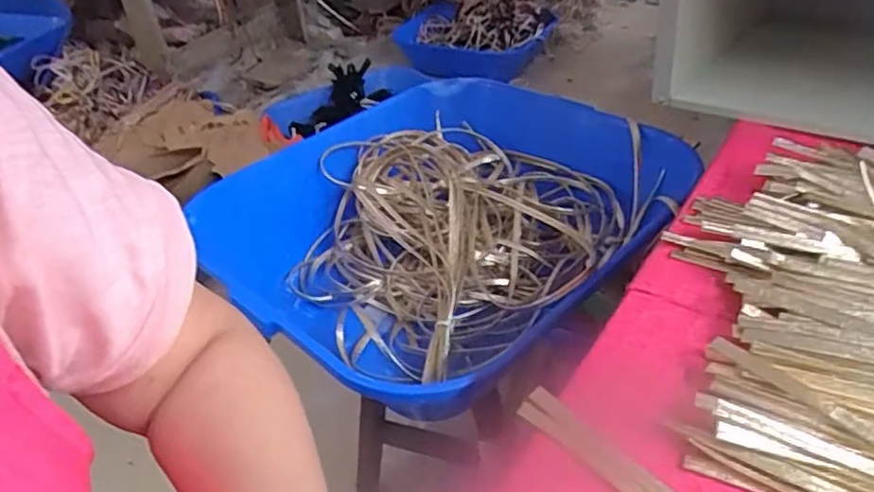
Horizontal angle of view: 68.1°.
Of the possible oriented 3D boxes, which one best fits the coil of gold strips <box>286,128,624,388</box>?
[{"bbox_3d":[0.008,-0.030,0.952,0.405,0.110,0.430,27,48,35],"label":"coil of gold strips"}]

